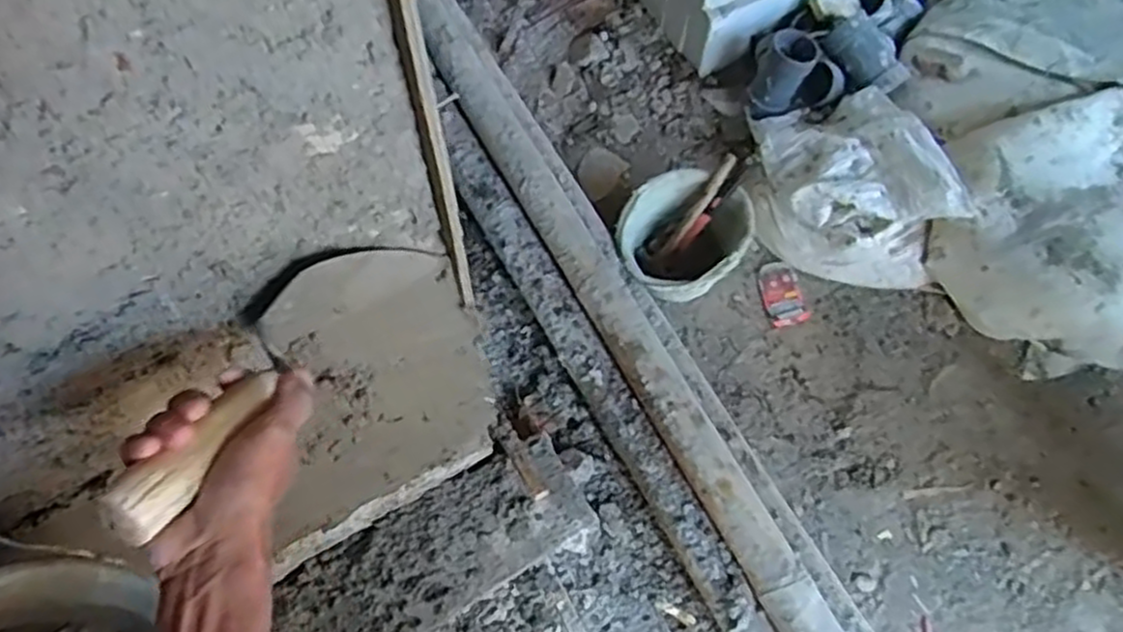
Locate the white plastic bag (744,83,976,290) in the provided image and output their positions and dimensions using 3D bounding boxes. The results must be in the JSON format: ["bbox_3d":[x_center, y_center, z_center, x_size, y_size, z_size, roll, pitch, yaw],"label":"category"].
[{"bbox_3d":[0.537,-0.245,1.457,0.290,0.229,0.405,-16,69,-9],"label":"white plastic bag"}]

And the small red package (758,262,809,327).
[{"bbox_3d":[0.438,-0.044,1.503,0.073,0.021,0.125,-16,69,-9],"label":"small red package"}]

